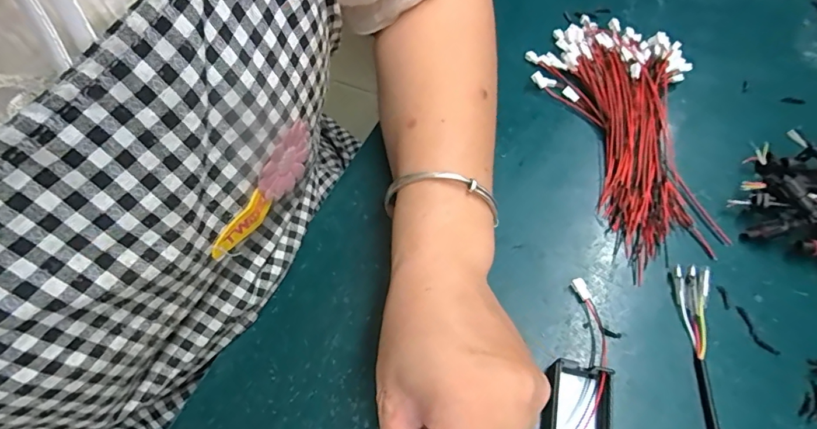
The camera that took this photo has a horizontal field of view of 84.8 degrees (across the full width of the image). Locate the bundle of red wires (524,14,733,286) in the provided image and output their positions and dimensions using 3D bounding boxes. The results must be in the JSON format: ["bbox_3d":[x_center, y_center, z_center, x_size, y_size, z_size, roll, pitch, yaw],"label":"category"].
[{"bbox_3d":[0.170,-0.071,0.331,0.111,0.026,0.217,-11,57,-6],"label":"bundle of red wires"}]

